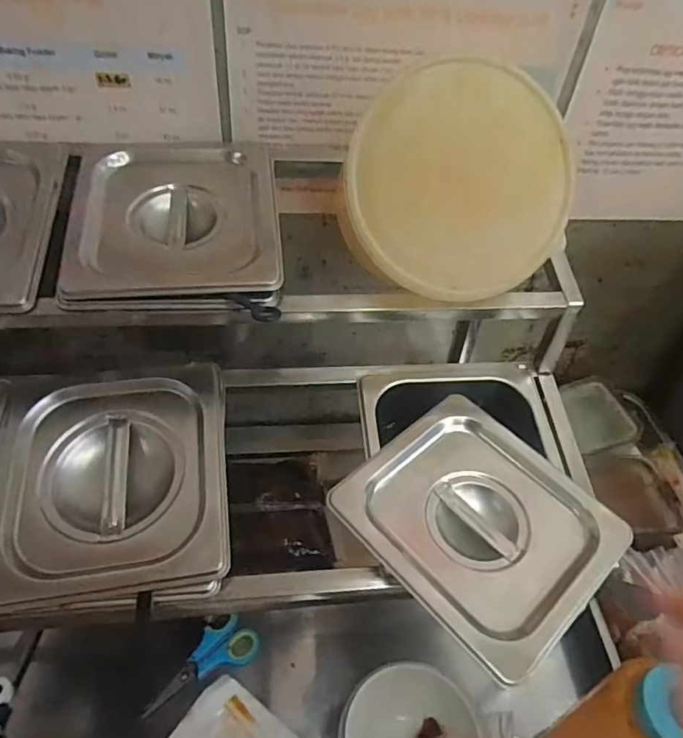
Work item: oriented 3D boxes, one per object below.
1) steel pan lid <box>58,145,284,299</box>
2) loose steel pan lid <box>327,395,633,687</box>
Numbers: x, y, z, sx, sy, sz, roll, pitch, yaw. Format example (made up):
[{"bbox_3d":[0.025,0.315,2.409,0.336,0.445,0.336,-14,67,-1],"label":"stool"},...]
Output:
[{"bbox_3d":[-0.133,-0.126,0.450,0.159,0.014,0.165,-4,60,-7],"label":"steel pan lid"},{"bbox_3d":[0.102,0.109,0.409,0.152,0.025,0.169,-31,55,-32],"label":"loose steel pan lid"}]

